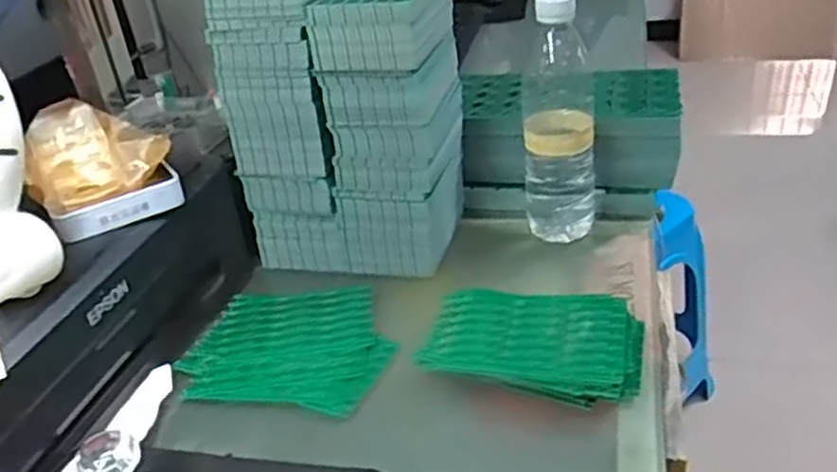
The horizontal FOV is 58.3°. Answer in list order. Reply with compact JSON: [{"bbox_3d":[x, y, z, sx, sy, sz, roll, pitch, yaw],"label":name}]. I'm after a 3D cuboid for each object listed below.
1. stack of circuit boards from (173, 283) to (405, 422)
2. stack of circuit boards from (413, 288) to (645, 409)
[{"bbox_3d":[-0.104,0.088,0.628,0.167,0.011,0.138,3,32,17],"label":"stack of circuit boards"},{"bbox_3d":[0.087,0.081,0.573,0.157,0.024,0.097,4,32,19],"label":"stack of circuit boards"}]

